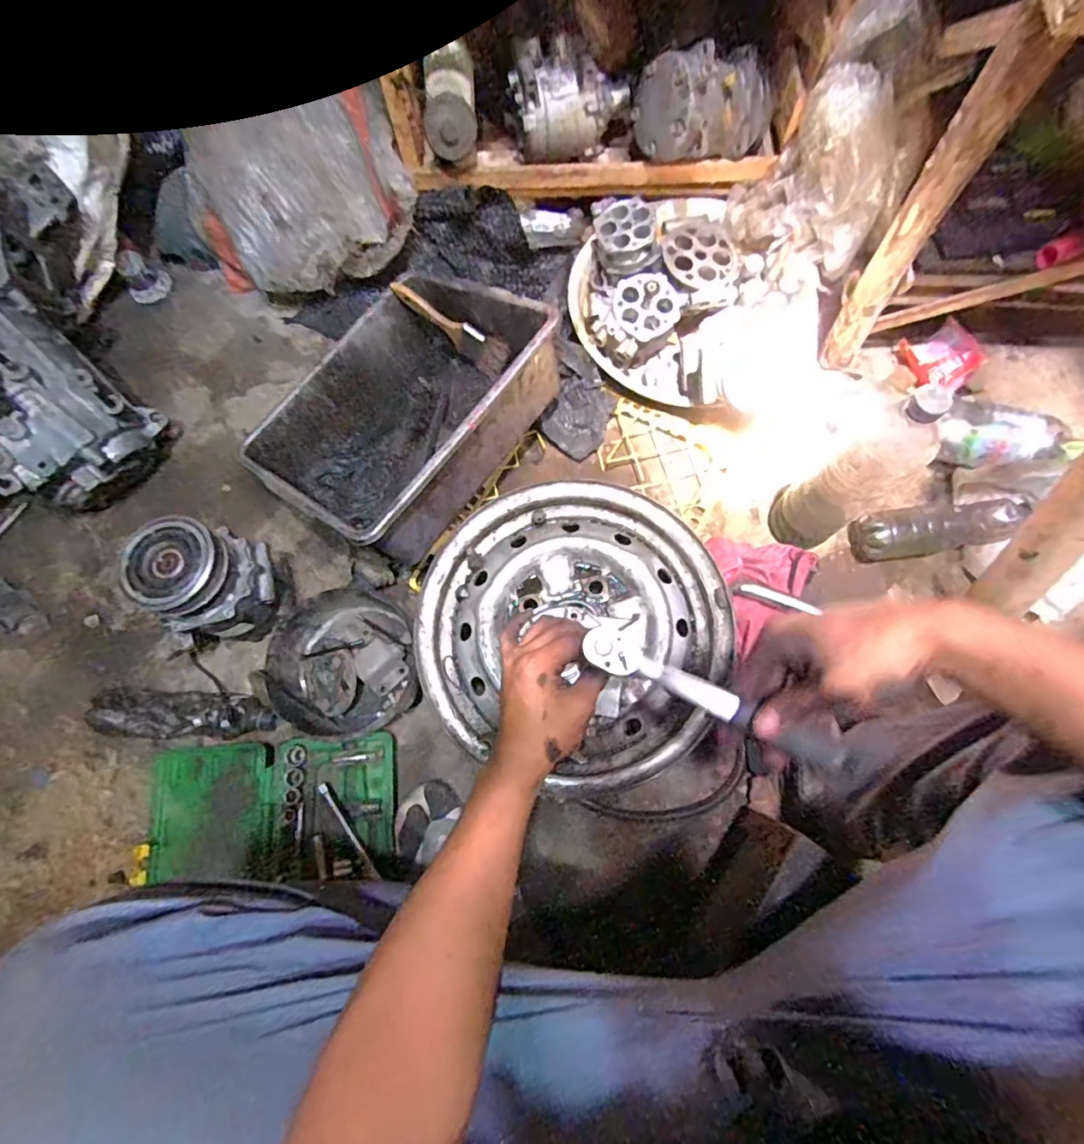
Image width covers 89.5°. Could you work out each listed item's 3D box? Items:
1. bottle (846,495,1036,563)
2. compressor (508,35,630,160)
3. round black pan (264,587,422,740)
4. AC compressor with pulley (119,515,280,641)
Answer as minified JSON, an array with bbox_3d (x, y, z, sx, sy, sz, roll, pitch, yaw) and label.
[{"bbox_3d":[0.557,-0.060,0.761,0.230,0.063,0.065,-9,74,0],"label":"bottle"},{"bbox_3d":[0.048,-0.710,0.811,0.181,0.117,0.104,-18,74,-3],"label":"compressor"},{"bbox_3d":[-0.265,0.119,0.740,0.180,0.083,0.197,-1,74,2],"label":"round black pan"},{"bbox_3d":[-0.417,0.018,0.706,0.131,0.176,0.129,-2,74,2],"label":"AC compressor with pulley"}]

